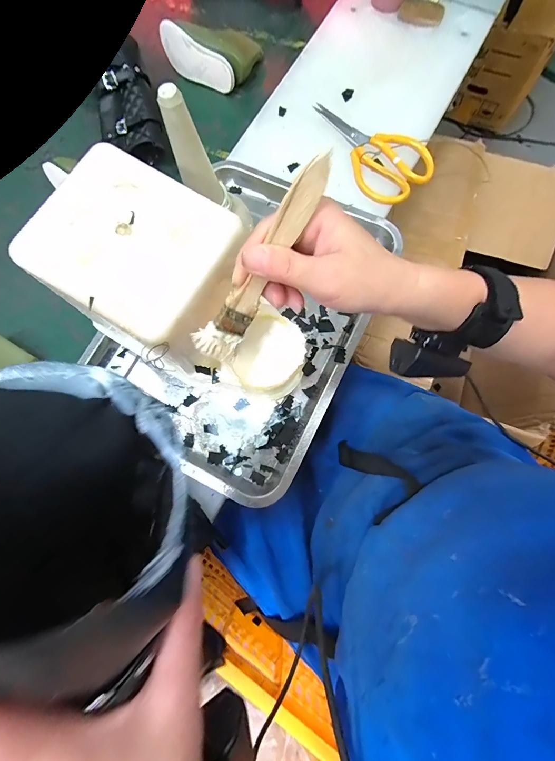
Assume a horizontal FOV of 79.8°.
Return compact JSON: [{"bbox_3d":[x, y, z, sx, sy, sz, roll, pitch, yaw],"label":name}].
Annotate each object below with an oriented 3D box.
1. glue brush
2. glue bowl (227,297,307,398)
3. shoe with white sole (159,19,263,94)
[{"bbox_3d":[-0.009,-0.067,0.209,0.028,0.009,0.138,25,122,-29],"label":"glue brush"},{"bbox_3d":[-0.007,-0.020,0.378,0.073,0.059,0.081,30,80,7],"label":"glue bowl"},{"bbox_3d":[-0.120,-0.556,0.558,0.163,0.058,0.101,23,79,6],"label":"shoe with white sole"}]

